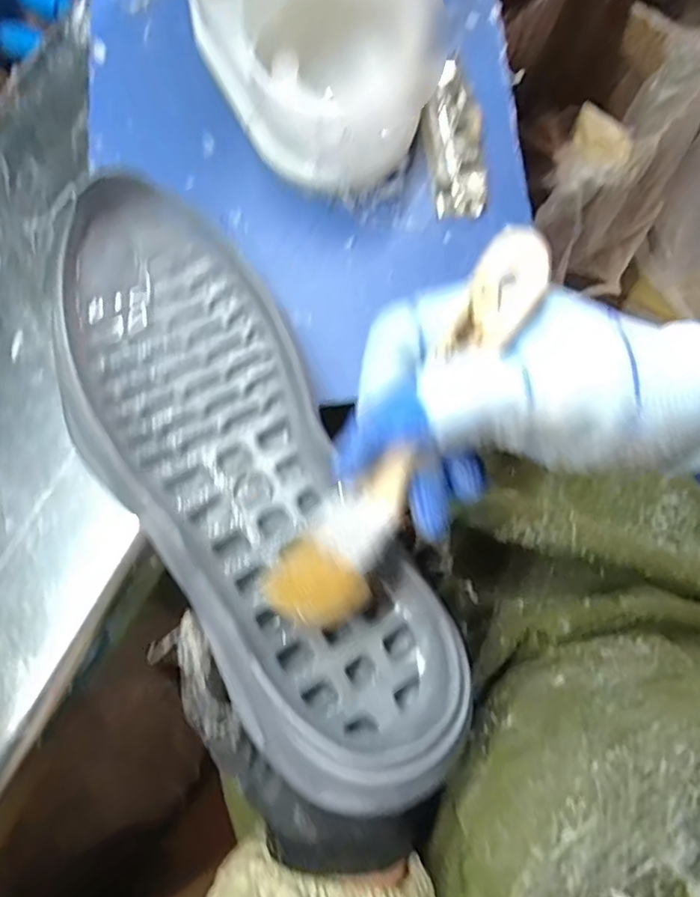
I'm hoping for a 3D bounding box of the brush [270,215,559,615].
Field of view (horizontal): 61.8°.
[{"bbox_3d":[0.020,0.001,0.213,0.034,0.016,0.163,34,110,7],"label":"brush"}]

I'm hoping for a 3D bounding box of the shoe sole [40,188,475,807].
[{"bbox_3d":[-0.053,0.008,0.272,0.107,0.047,0.304,-29,76,-5],"label":"shoe sole"}]

